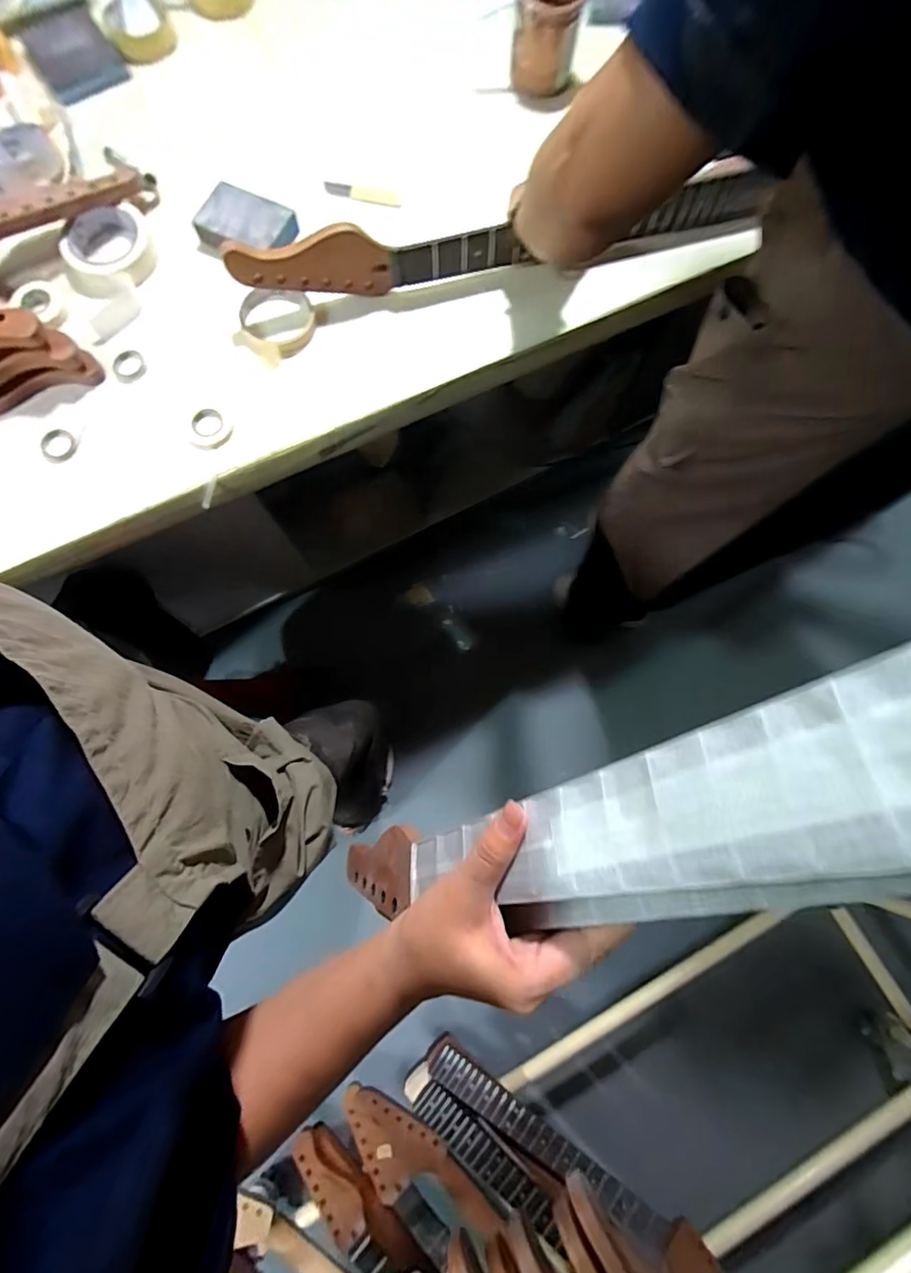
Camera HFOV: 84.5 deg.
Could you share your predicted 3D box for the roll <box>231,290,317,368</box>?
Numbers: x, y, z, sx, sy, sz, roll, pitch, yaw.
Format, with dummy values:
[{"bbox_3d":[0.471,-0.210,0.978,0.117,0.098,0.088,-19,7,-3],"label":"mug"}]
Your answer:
[{"bbox_3d":[-0.213,-0.365,0.579,0.081,0.029,0.085,0,79,0],"label":"roll"}]

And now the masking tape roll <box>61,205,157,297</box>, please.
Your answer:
[{"bbox_3d":[-0.404,-0.457,0.594,0.108,0.030,0.108,0,79,0],"label":"masking tape roll"}]

